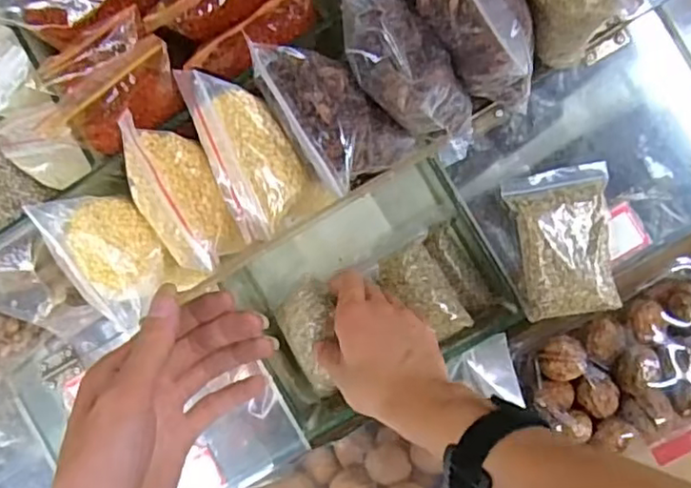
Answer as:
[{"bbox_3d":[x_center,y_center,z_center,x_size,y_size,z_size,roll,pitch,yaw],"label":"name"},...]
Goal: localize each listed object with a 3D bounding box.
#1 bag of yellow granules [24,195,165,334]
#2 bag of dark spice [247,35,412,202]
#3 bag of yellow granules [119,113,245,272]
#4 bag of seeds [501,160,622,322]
[{"bbox_3d":[-0.165,0.005,0.442,0.061,0.032,0.094,-39,94,-22],"label":"bag of yellow granules"},{"bbox_3d":[-0.013,-0.091,0.420,0.060,0.067,0.106,-41,87,5],"label":"bag of dark spice"},{"bbox_3d":[-0.112,-0.033,0.410,0.055,0.027,0.107,-27,88,6],"label":"bag of yellow granules"},{"bbox_3d":[0.165,-0.002,0.475,0.072,0.034,0.106,-11,90,6],"label":"bag of seeds"}]

